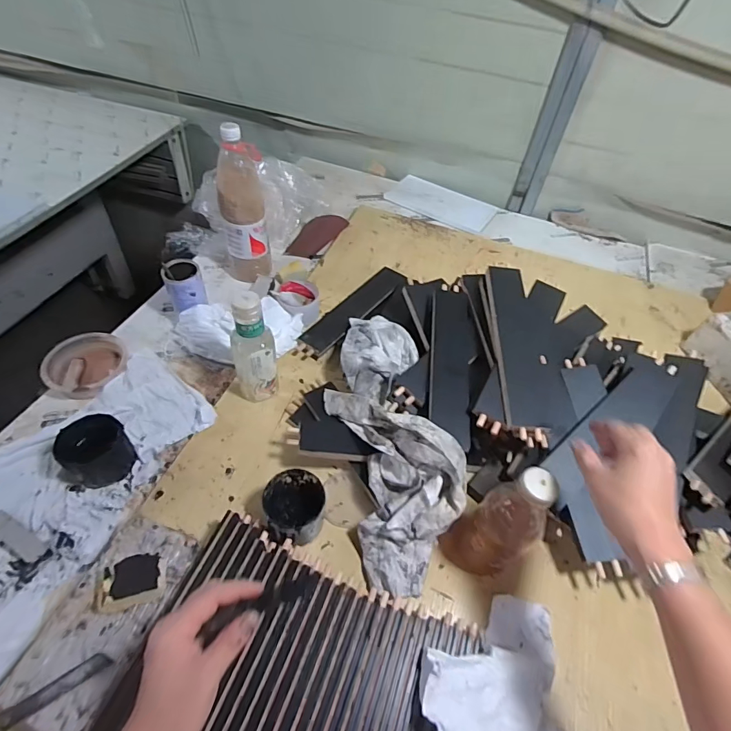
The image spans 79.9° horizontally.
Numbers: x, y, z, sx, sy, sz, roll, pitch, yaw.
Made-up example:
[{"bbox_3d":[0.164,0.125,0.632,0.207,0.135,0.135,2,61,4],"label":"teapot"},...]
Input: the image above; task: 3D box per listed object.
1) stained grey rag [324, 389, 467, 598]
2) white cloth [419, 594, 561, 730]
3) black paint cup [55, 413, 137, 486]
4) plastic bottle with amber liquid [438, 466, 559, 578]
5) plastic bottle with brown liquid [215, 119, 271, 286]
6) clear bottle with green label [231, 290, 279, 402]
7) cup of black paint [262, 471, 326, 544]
[{"bbox_3d":[0.045,0.139,0.608,0.145,0.125,0.297,-10,53,-13],"label":"stained grey rag"},{"bbox_3d":[0.147,0.358,0.469,0.201,0.033,0.184,14,41,-27],"label":"white cloth"},{"bbox_3d":[-0.385,0.121,0.624,0.085,0.071,0.080,3,51,-3],"label":"black paint cup"},{"bbox_3d":[0.160,0.192,0.526,0.065,0.205,0.080,-36,62,-29],"label":"plastic bottle with amber liquid"},{"bbox_3d":[-0.240,-0.301,0.851,0.090,0.276,0.082,-9,52,-12],"label":"plastic bottle with brown liquid"},{"bbox_3d":[-0.170,-0.017,0.664,0.060,0.200,0.051,-13,53,-15],"label":"clear bottle with green label"},{"bbox_3d":[-0.094,0.191,0.584,0.076,0.075,0.086,0,51,-5],"label":"cup of black paint"}]

